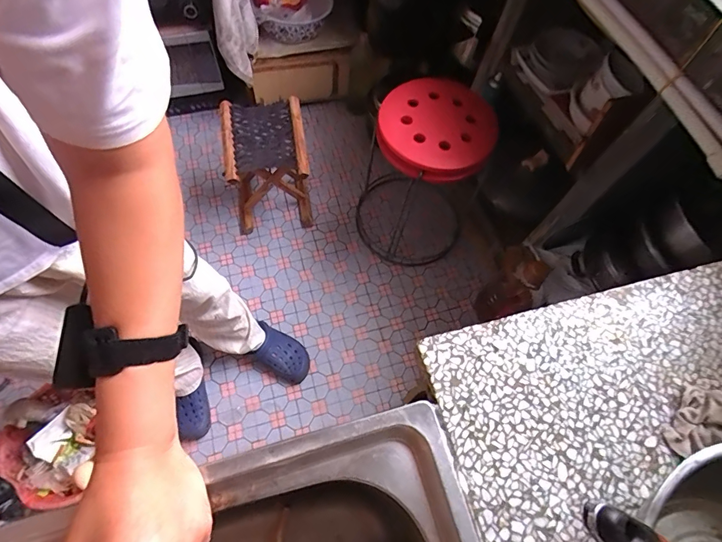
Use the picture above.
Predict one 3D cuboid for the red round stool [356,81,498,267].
[{"bbox_3d":[0.187,-0.280,1.200,0.357,0.482,0.343,2,64,-3],"label":"red round stool"}]

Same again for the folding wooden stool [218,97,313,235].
[{"bbox_3d":[-0.300,-0.327,1.285,0.241,0.311,0.272,-8,65,-8],"label":"folding wooden stool"}]

